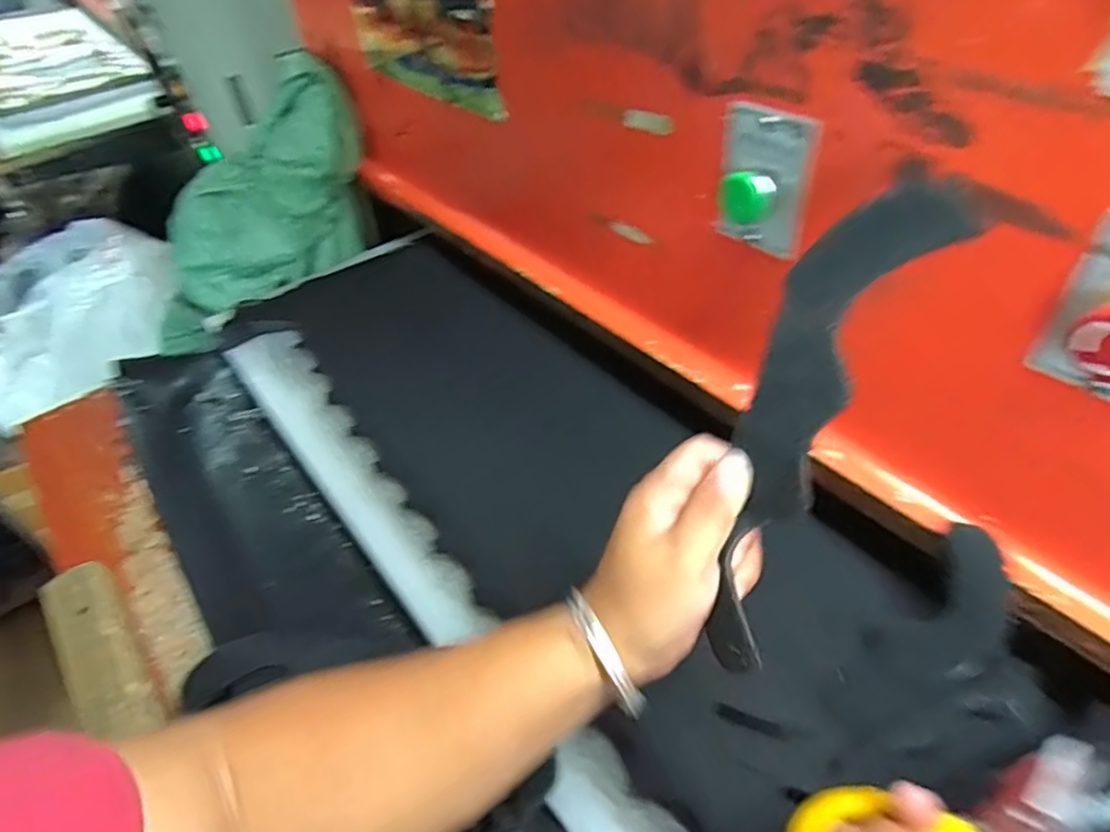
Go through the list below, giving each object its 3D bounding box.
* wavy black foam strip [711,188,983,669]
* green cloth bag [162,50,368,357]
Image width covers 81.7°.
[{"bbox_3d":[0.110,0.013,0.290,0.056,0.230,0.015,24,23,25],"label":"wavy black foam strip"},{"bbox_3d":[-0.420,-0.245,0.906,0.486,0.204,0.161,-44,41,21],"label":"green cloth bag"}]

